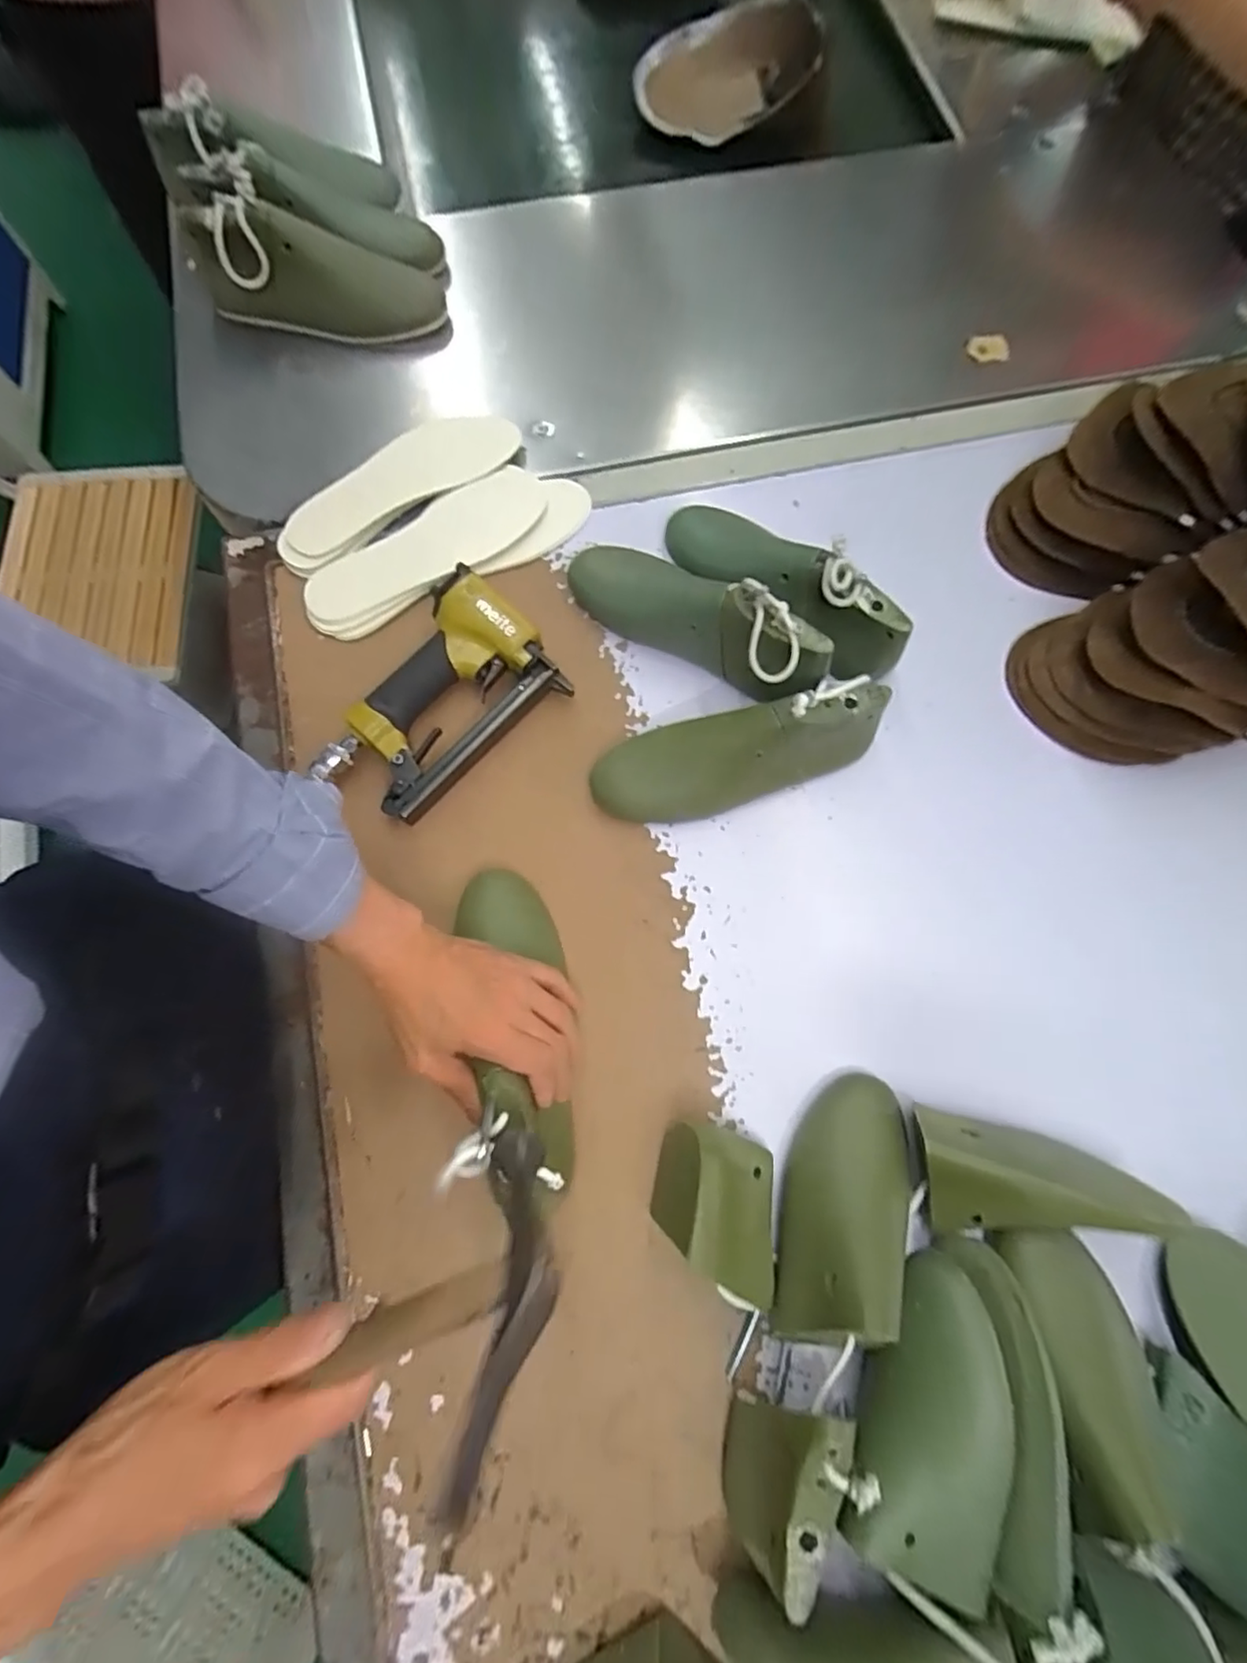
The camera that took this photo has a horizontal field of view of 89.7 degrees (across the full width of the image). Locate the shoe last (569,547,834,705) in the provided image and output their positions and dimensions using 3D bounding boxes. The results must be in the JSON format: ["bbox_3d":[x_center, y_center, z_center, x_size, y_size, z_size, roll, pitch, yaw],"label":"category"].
[{"bbox_3d":[0.057,-0.184,0.538,0.246,0.089,0.071,30,76,22],"label":"shoe last"}]

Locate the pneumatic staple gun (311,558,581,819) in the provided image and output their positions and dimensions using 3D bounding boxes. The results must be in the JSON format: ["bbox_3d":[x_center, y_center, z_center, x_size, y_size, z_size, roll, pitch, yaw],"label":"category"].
[{"bbox_3d":[-0.161,-0.109,0.528,0.197,0.048,0.135,-42,79,-10],"label":"pneumatic staple gun"}]

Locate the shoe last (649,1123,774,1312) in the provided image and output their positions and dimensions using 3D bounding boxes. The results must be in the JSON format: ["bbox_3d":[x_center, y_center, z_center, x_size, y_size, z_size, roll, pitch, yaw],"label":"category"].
[{"bbox_3d":[0.064,0.253,0.428,0.088,0.056,0.085,18,76,4],"label":"shoe last"}]

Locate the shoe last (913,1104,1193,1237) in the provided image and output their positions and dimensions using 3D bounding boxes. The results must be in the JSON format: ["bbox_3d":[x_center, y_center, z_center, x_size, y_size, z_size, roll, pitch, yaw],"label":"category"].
[{"bbox_3d":[0.274,0.242,0.419,0.161,0.073,0.074,12,75,3],"label":"shoe last"}]

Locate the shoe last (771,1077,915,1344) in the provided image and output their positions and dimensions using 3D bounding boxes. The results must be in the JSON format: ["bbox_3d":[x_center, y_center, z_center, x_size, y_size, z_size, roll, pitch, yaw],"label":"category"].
[{"bbox_3d":[0.149,0.246,0.412,0.068,0.048,0.171,21,62,5],"label":"shoe last"}]

